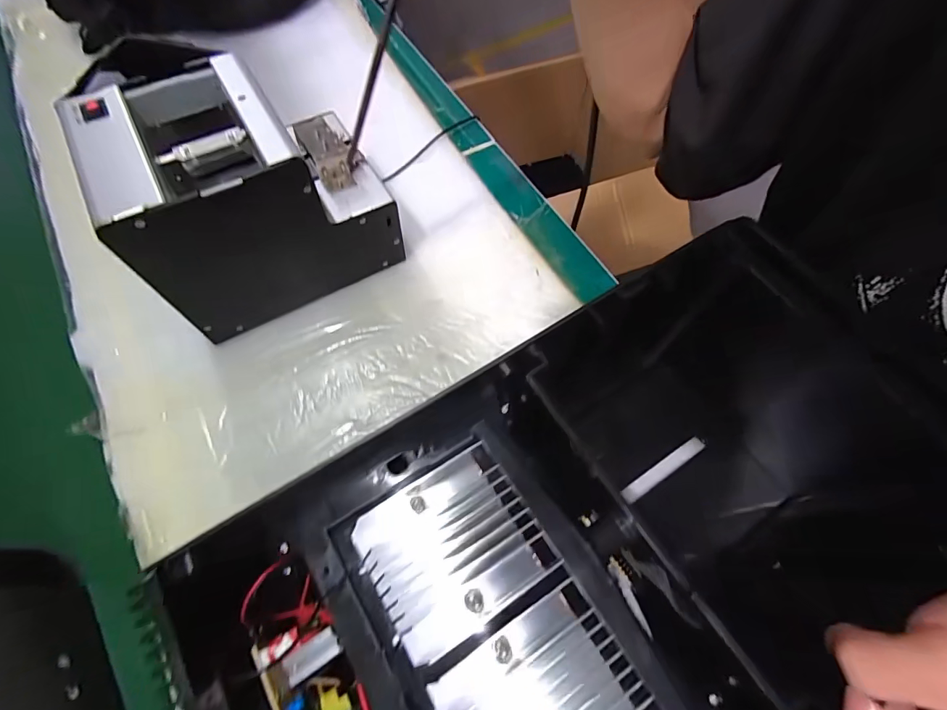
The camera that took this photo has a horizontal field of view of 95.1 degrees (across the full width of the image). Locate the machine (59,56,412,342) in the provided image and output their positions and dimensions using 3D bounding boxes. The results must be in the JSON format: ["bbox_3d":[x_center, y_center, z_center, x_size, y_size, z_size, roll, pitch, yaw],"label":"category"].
[{"bbox_3d":[-0.171,-0.127,0.347,0.179,0.140,0.127,-27,68,-14],"label":"machine"}]

